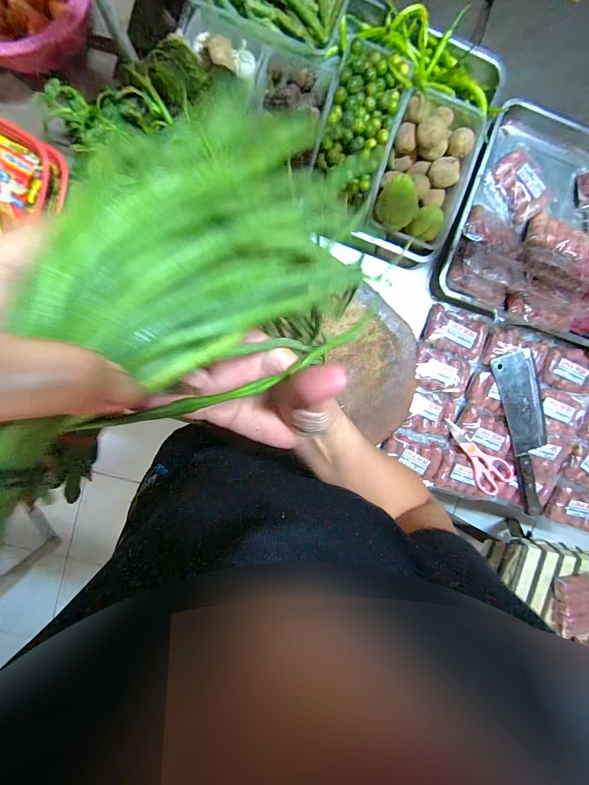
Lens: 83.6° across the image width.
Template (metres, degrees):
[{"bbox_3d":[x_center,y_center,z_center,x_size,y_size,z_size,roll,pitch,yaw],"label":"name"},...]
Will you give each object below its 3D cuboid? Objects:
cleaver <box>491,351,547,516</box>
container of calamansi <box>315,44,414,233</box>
[{"bbox_3d":[0.518,0.089,0.721,0.089,0.019,0.361,-17,99,-2],"label":"cleaver"},{"bbox_3d":[0.117,-0.474,0.613,0.124,0.069,0.292,15,96,-7],"label":"container of calamansi"}]

